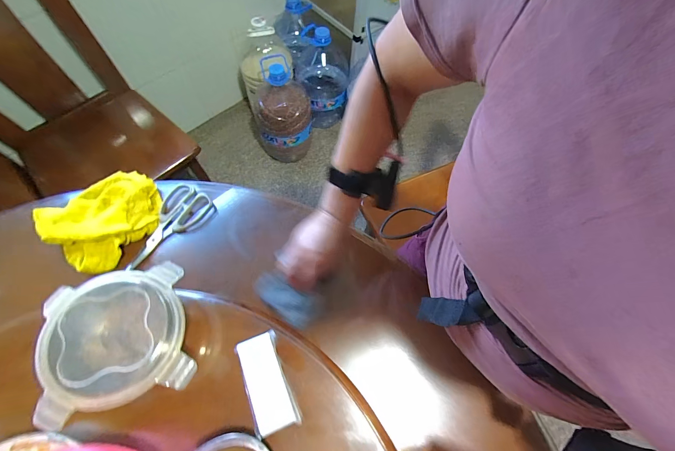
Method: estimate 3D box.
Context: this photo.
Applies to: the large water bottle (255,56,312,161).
[{"bbox_3d":[-0.236,-0.486,1.302,0.243,0.448,0.225,-16,69,-10],"label":"large water bottle"}]

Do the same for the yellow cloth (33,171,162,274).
[{"bbox_3d":[-0.387,-0.017,0.491,0.147,0.036,0.171,39,70,13],"label":"yellow cloth"}]

